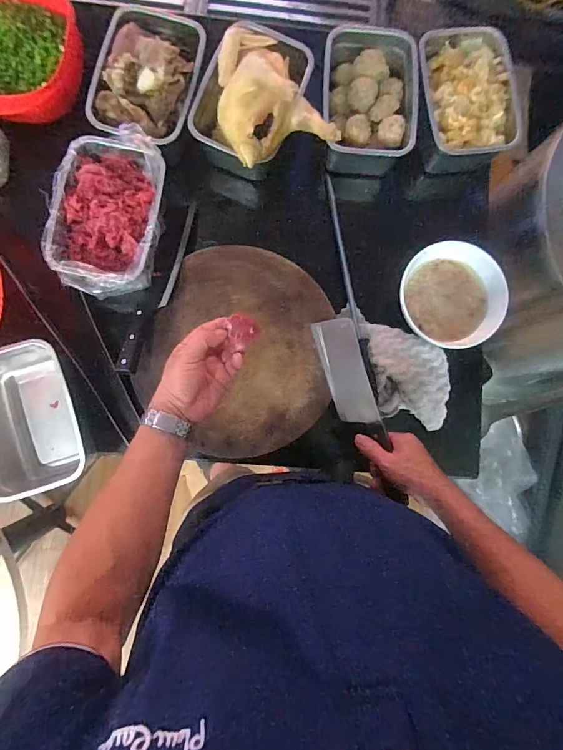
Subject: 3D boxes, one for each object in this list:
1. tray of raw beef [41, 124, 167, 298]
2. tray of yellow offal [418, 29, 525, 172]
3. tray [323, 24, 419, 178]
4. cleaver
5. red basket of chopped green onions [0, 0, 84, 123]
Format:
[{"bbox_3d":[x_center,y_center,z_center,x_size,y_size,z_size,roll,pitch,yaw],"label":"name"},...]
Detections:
[{"bbox_3d":[-0.267,-0.247,0.608,0.161,0.057,0.238,6,86,-2],"label":"tray of raw beef"},{"bbox_3d":[0.304,-0.462,0.674,0.152,0.075,0.216,-10,86,-4],"label":"tray of yellow offal"},{"bbox_3d":[0.143,-0.453,0.669,0.150,0.078,0.220,-1,86,-3],"label":"tray"},{"bbox_3d":[0.118,0.049,0.603,0.024,0.075,0.283,-10,79,-47],"label":"cleaver"},{"bbox_3d":[-0.438,-0.527,0.636,0.209,0.069,0.227,0,86,-3],"label":"red basket of chopped green onions"}]

